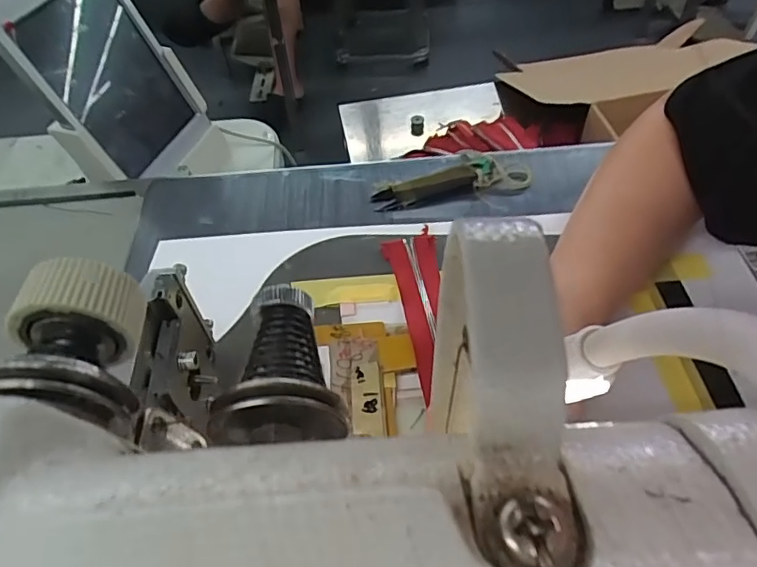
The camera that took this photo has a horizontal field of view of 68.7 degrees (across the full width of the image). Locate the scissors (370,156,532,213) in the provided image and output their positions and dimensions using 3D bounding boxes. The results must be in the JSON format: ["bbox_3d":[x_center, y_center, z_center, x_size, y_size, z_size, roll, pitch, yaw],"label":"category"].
[{"bbox_3d":[0.059,-0.085,0.456,0.127,0.012,0.032,-11,49,-3],"label":"scissors"}]

